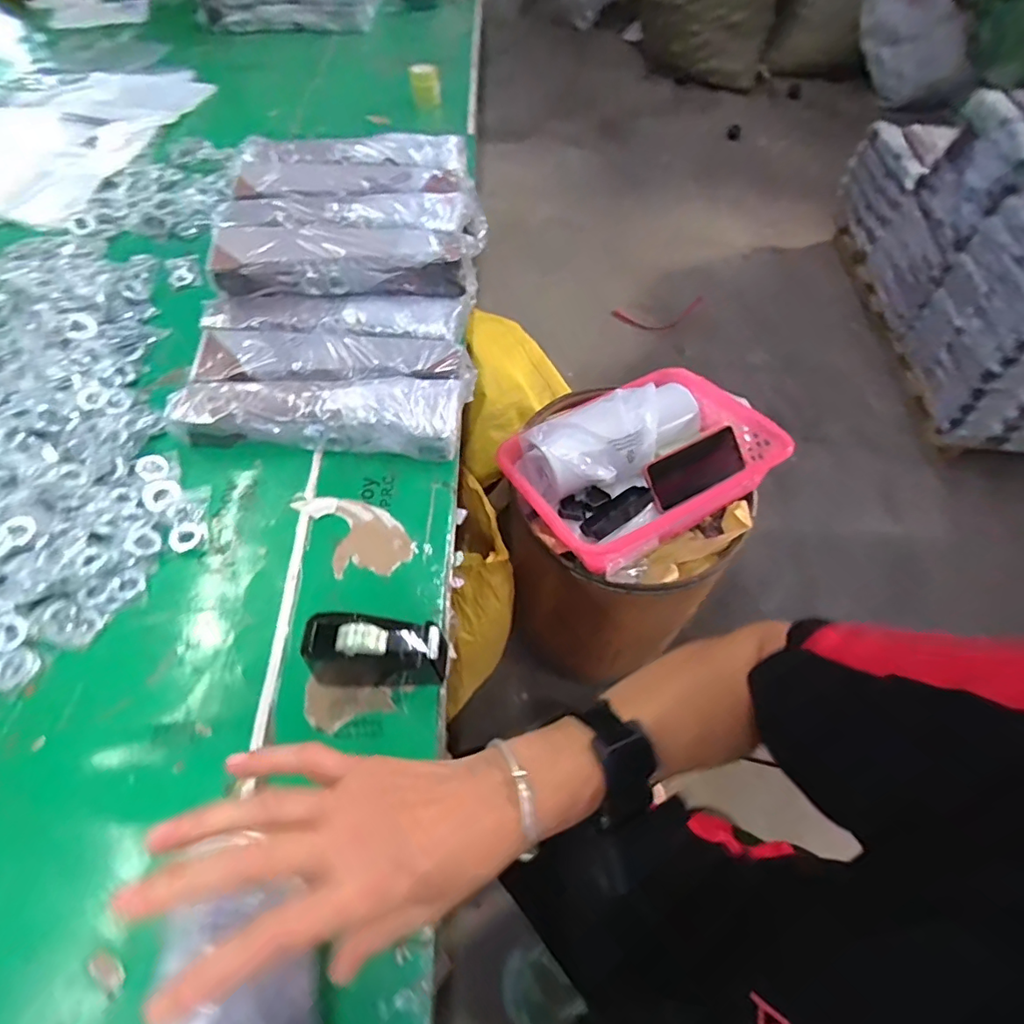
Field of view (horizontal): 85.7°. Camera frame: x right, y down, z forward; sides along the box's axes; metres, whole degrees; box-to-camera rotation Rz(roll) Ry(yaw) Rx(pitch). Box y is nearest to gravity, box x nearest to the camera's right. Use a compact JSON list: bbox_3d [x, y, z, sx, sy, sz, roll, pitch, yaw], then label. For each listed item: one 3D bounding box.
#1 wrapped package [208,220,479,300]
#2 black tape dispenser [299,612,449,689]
[{"bbox_3d":[-0.206,-0.315,0.690,0.310,0.052,0.079,-1,58,-2],"label":"wrapped package"},{"bbox_3d":[-0.117,0.120,0.479,0.118,0.066,0.047,1,58,-1],"label":"black tape dispenser"}]

